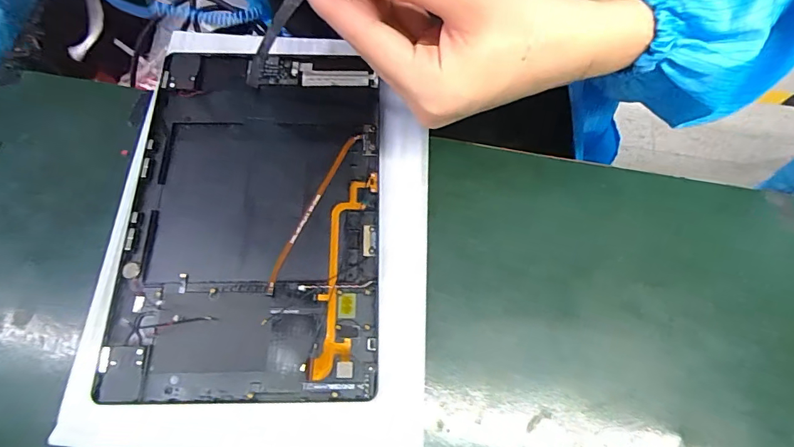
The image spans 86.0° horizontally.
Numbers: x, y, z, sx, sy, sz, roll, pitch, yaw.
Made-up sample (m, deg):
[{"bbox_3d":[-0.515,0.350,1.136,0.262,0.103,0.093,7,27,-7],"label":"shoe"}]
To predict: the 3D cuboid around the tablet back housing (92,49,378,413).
[{"bbox_3d":[-0.091,-0.010,0.275,0.153,0.007,0.230,0,70,-2],"label":"tablet back housing"}]

